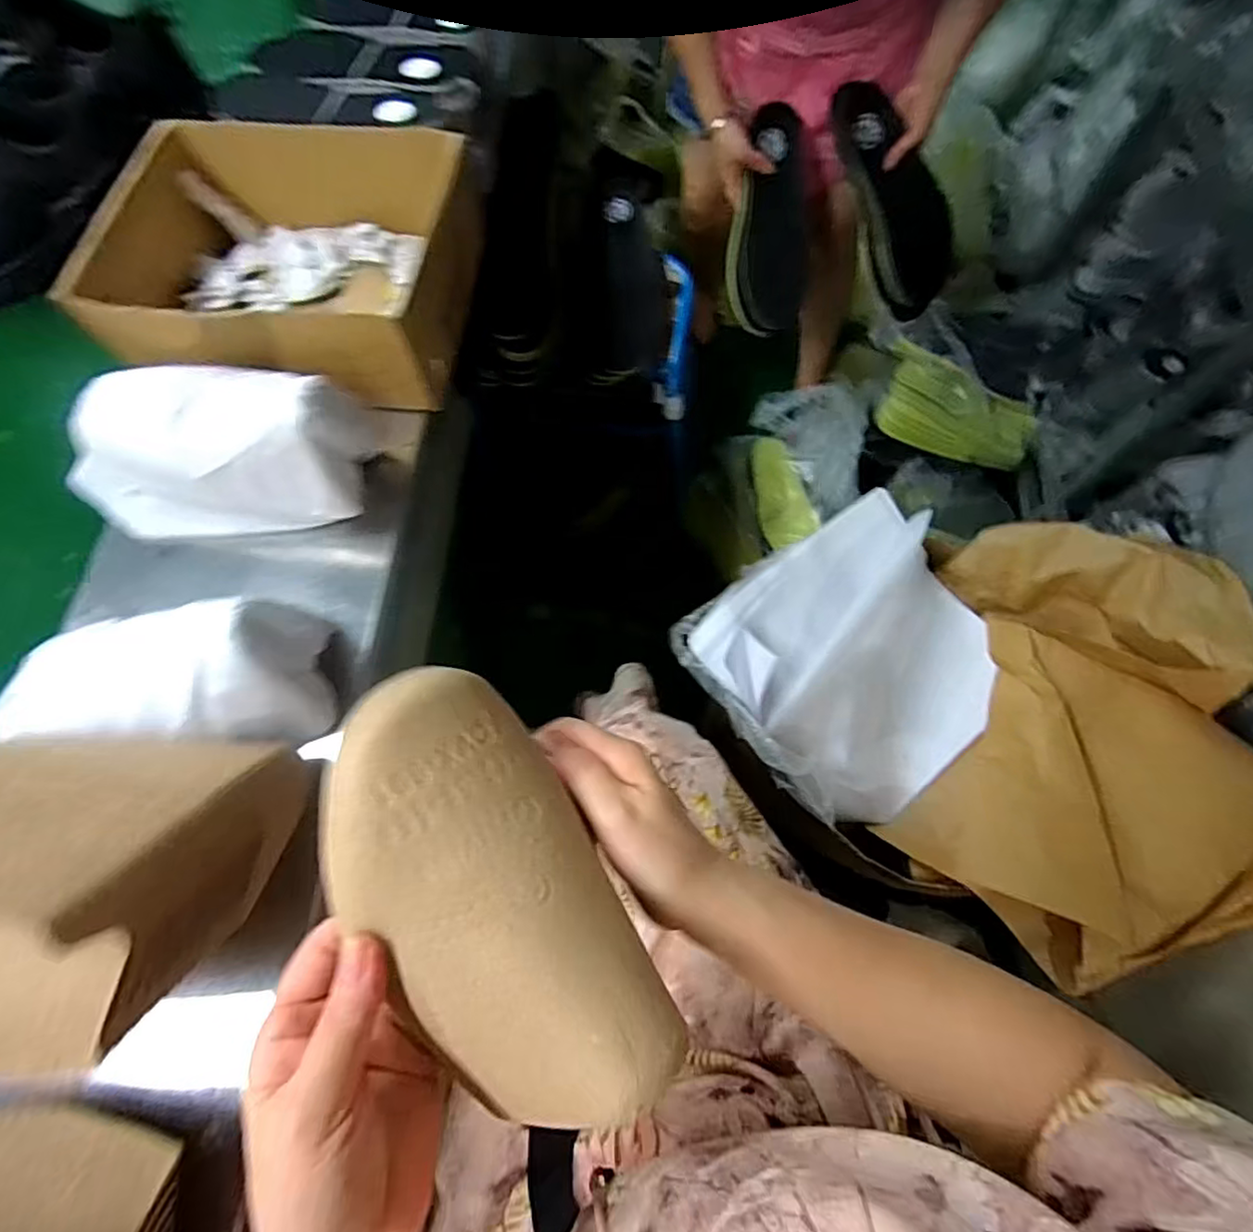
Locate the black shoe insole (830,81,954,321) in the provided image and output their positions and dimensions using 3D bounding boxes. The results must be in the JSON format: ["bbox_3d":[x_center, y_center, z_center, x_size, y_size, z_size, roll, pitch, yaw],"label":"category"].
[{"bbox_3d":[0.394,-0.600,0.876,0.106,0.310,0.037,-16,26,26],"label":"black shoe insole"}]

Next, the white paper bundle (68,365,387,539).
[{"bbox_3d":[-0.318,-0.122,0.450,0.256,0.118,0.086,-1,69,0],"label":"white paper bundle"}]

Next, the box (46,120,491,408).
[{"bbox_3d":[-0.280,-0.309,0.524,0.271,0.091,0.250,9,69,4],"label":"box"}]

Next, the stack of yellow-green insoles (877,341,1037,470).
[{"bbox_3d":[0.621,-0.384,1.137,0.299,0.129,0.093,24,71,9],"label":"stack of yellow-green insoles"}]

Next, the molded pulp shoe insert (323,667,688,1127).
[{"bbox_3d":[-0.060,0.112,0.245,0.095,0.043,0.182,-30,72,-11],"label":"molded pulp shoe insert"}]

